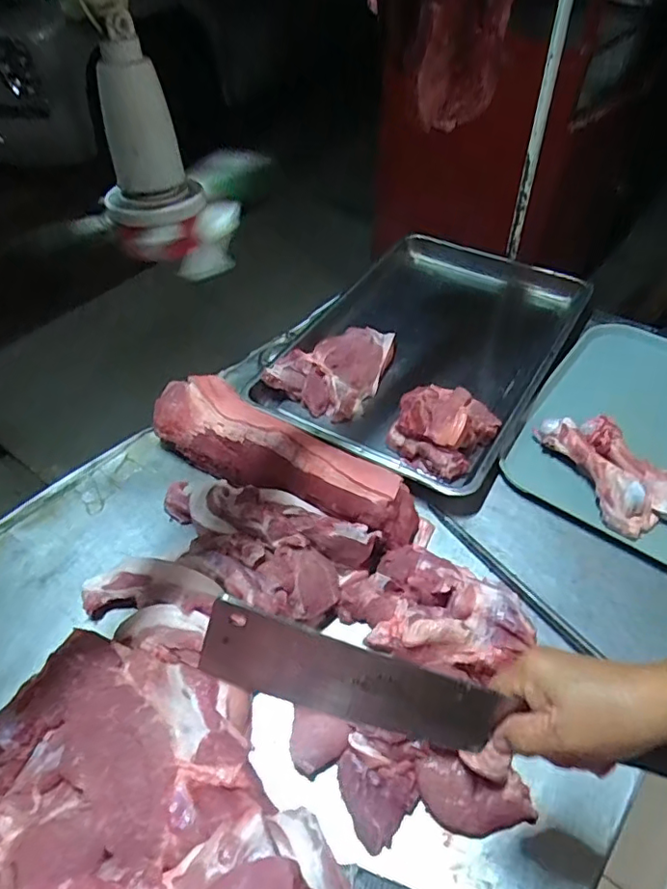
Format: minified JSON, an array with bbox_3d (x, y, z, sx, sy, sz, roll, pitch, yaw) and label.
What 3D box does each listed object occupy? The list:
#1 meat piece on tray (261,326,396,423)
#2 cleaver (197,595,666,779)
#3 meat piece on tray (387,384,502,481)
[{"bbox_3d":[0.005,-0.137,0.934,0.157,0.063,0.198,22,51,19],"label":"meat piece on tray"},{"bbox_3d":[0.093,0.189,0.398,0.380,0.086,0.026,14,49,4],"label":"cleaver"},{"bbox_3d":[0.166,-0.034,0.822,0.127,0.072,0.157,31,55,25],"label":"meat piece on tray"}]

